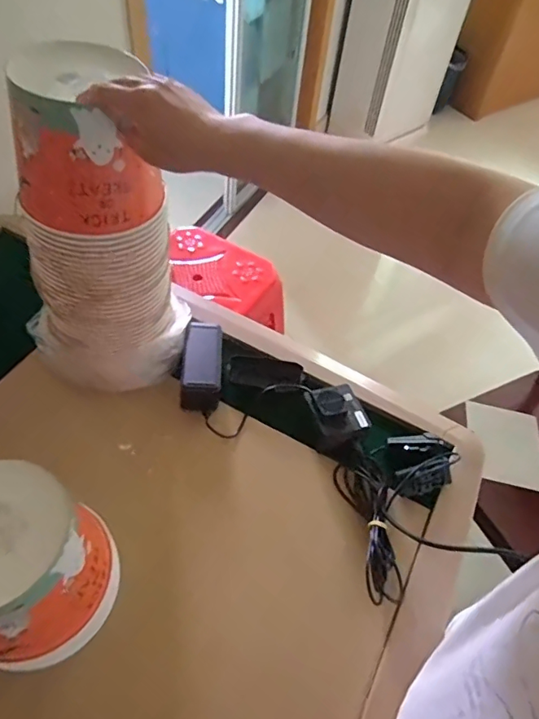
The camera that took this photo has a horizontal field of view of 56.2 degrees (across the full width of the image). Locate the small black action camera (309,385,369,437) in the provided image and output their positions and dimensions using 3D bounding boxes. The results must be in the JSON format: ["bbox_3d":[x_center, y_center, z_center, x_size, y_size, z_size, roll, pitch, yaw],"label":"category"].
[{"bbox_3d":[0.093,0.073,0.692,0.063,0.031,0.069,-14,55,-16],"label":"small black action camera"}]

